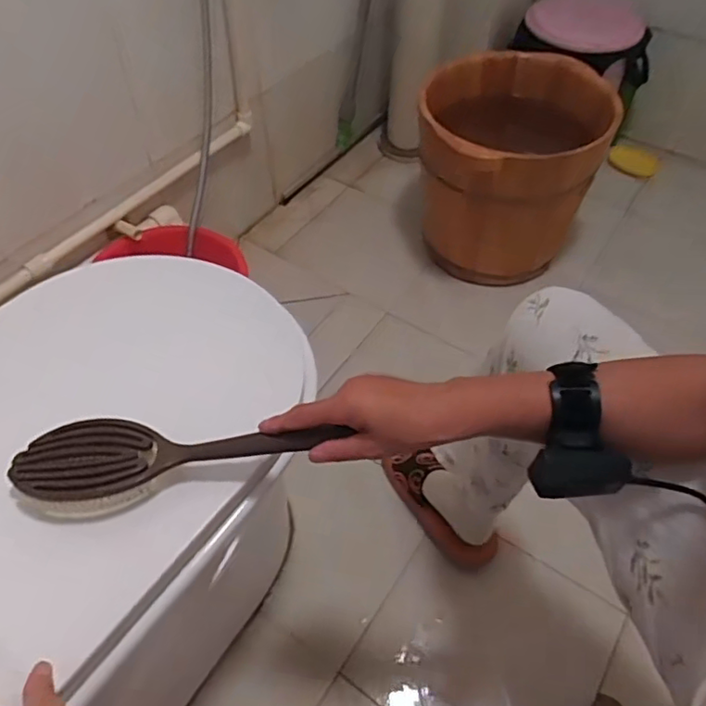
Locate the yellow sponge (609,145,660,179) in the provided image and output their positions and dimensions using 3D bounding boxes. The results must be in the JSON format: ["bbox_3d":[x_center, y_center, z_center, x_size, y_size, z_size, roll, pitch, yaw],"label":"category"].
[{"bbox_3d":[0.739,-0.505,1.583,0.128,0.051,0.051,26,56,19],"label":"yellow sponge"}]

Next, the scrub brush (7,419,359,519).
[{"bbox_3d":[-0.154,0.086,0.509,0.252,0.032,0.074,-7,52,1],"label":"scrub brush"}]

